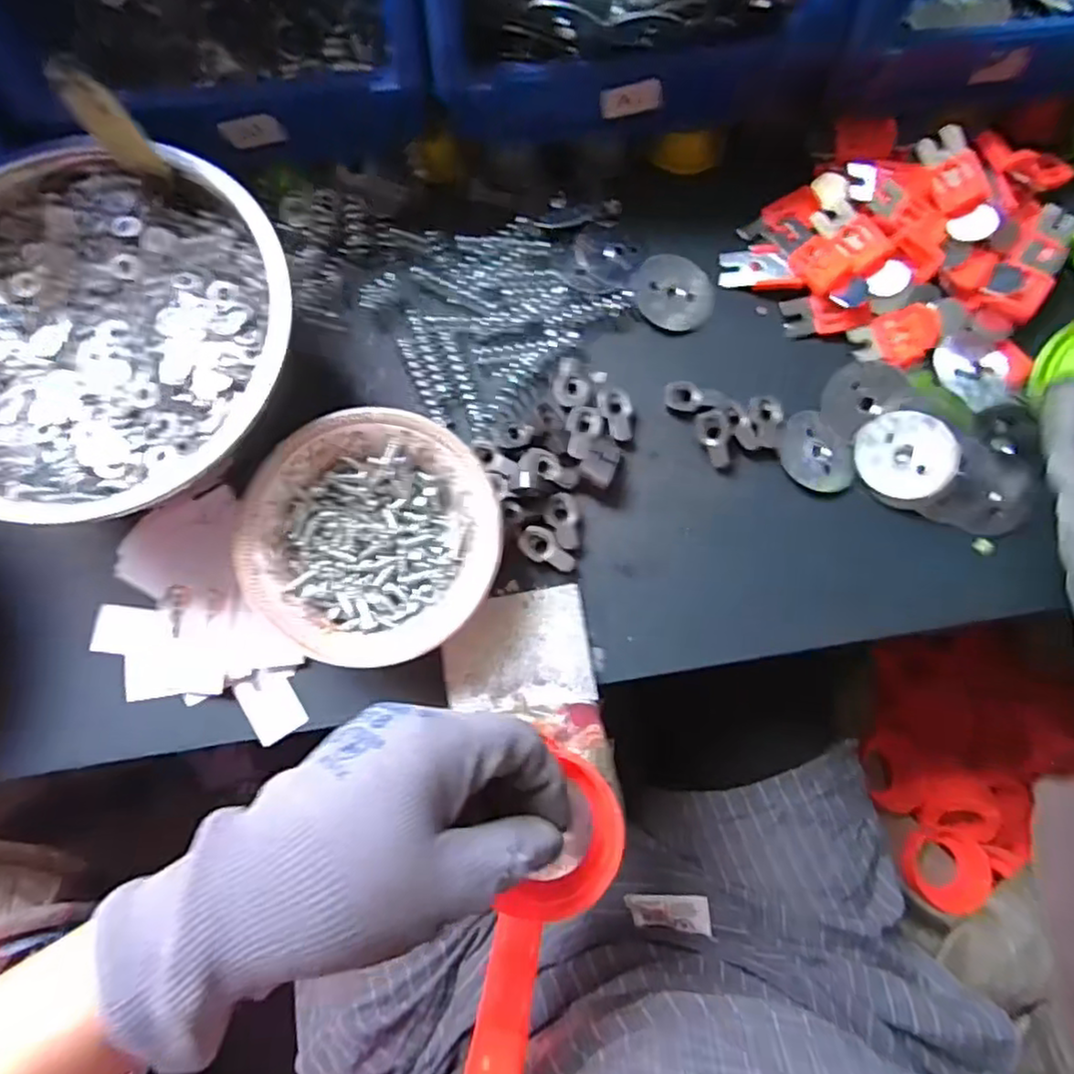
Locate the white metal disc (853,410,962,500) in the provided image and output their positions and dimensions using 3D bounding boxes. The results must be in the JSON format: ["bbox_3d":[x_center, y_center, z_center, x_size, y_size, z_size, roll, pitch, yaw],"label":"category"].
[{"bbox_3d":[0.199,-0.044,0.361,0.049,0.009,0.045,1,92,20],"label":"white metal disc"}]

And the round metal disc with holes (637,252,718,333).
[{"bbox_3d":[0.080,-0.141,0.386,0.044,0.005,0.045,0,80,0],"label":"round metal disc with holes"}]

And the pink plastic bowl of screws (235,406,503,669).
[{"bbox_3d":[-0.080,0.000,0.339,0.116,0.042,0.121,0,80,0],"label":"pink plastic bowl of screws"}]

